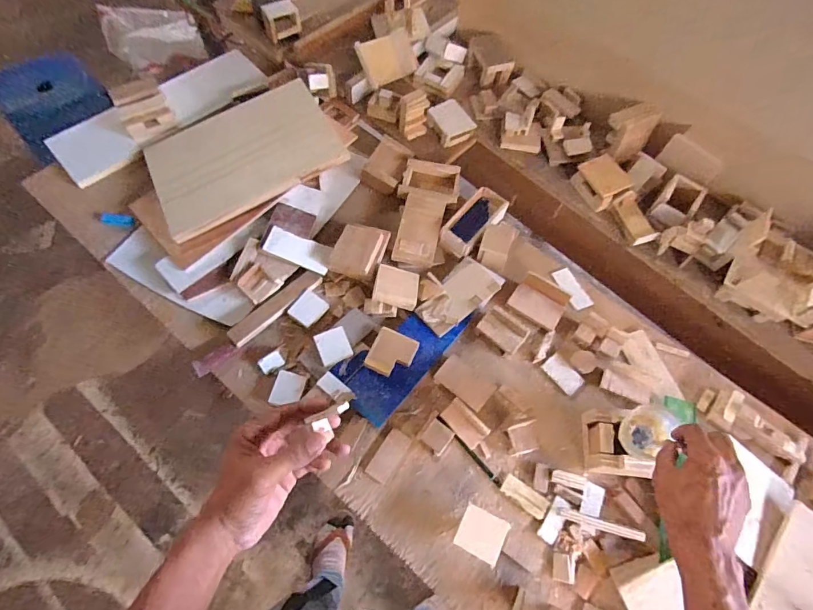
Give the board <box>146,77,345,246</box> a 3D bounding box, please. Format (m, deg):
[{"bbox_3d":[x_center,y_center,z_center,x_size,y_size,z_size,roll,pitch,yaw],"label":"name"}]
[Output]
[{"bbox_3d":[-0.292,-0.270,0.765,0.313,0.022,0.231,-30,71,-6],"label":"board"}]

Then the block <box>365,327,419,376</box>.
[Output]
[{"bbox_3d":[-0.023,0.077,0.673,0.066,0.022,0.067,24,67,8],"label":"block"}]

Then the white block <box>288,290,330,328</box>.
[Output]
[{"bbox_3d":[-0.158,0.007,0.700,0.044,0.010,0.053,37,69,14],"label":"white block"}]

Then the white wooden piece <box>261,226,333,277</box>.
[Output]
[{"bbox_3d":[-0.181,-0.093,0.719,0.112,0.012,0.053,22,70,-8],"label":"white wooden piece"}]

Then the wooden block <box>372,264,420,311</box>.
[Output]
[{"bbox_3d":[-0.015,-0.030,0.697,0.070,0.014,0.062,14,66,4],"label":"wooden block"}]

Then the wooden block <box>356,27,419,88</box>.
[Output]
[{"bbox_3d":[-0.035,-0.493,0.857,0.115,0.081,0.013,-33,33,-13],"label":"wooden block"}]

